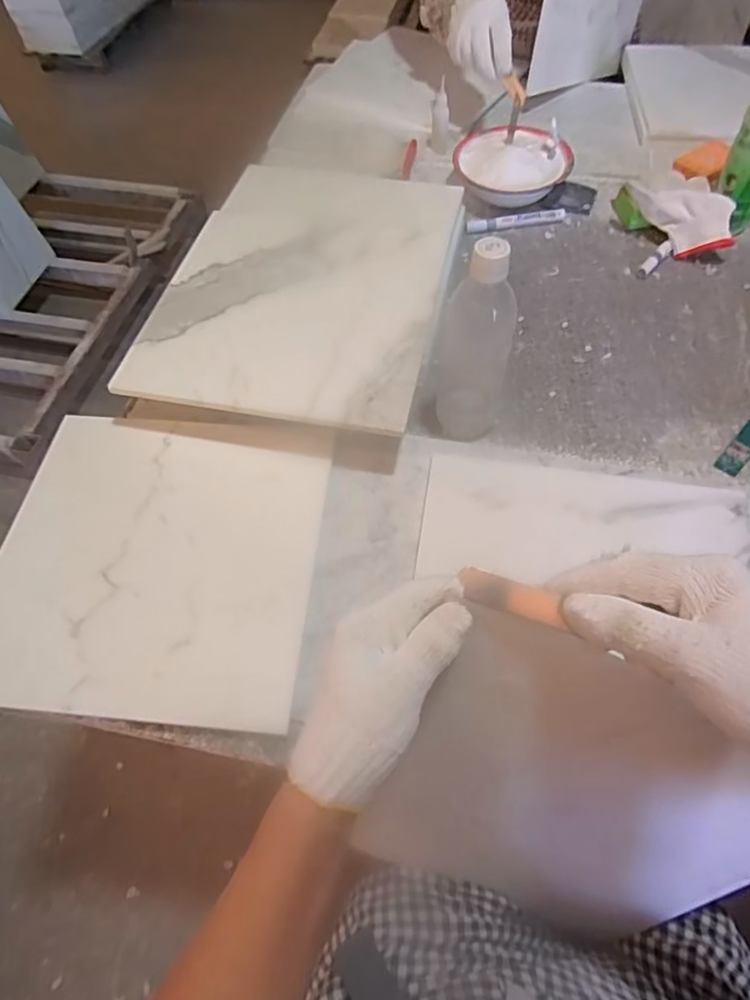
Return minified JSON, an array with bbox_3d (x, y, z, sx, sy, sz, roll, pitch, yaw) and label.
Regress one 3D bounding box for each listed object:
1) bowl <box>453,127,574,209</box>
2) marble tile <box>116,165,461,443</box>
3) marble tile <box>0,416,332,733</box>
[{"bbox_3d":[0.198,-0.486,0.821,0.165,0.049,0.137,18,62,12],"label":"bowl"},{"bbox_3d":[-0.072,-0.254,0.640,0.297,0.013,0.406,11,61,9],"label":"marble tile"},{"bbox_3d":[-0.203,0.052,0.525,0.297,0.015,0.283,5,61,2],"label":"marble tile"}]

